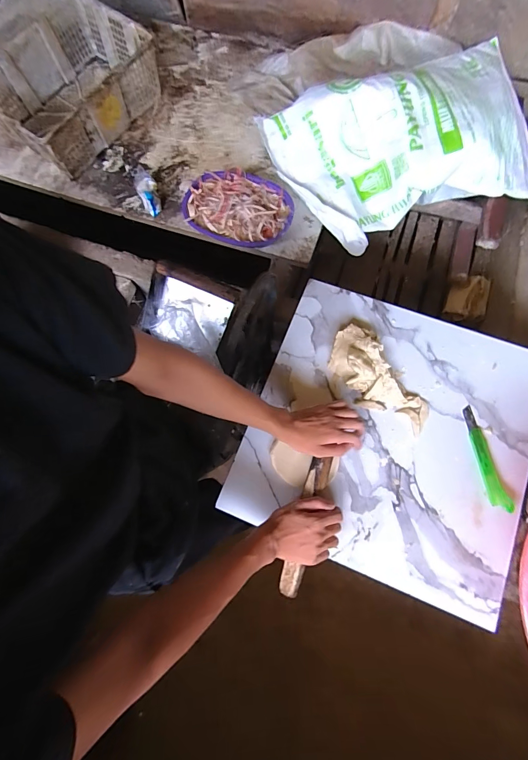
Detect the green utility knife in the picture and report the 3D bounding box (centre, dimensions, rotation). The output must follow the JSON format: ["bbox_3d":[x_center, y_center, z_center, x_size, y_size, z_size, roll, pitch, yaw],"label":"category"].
[{"bbox_3d":[0.393,0.139,0.621,0.034,0.011,0.181,-13,76,-2],"label":"green utility knife"}]

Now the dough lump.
[{"bbox_3d":[0.213,0.002,0.651,0.106,0.043,0.237,-33,78,-7],"label":"dough lump"}]

